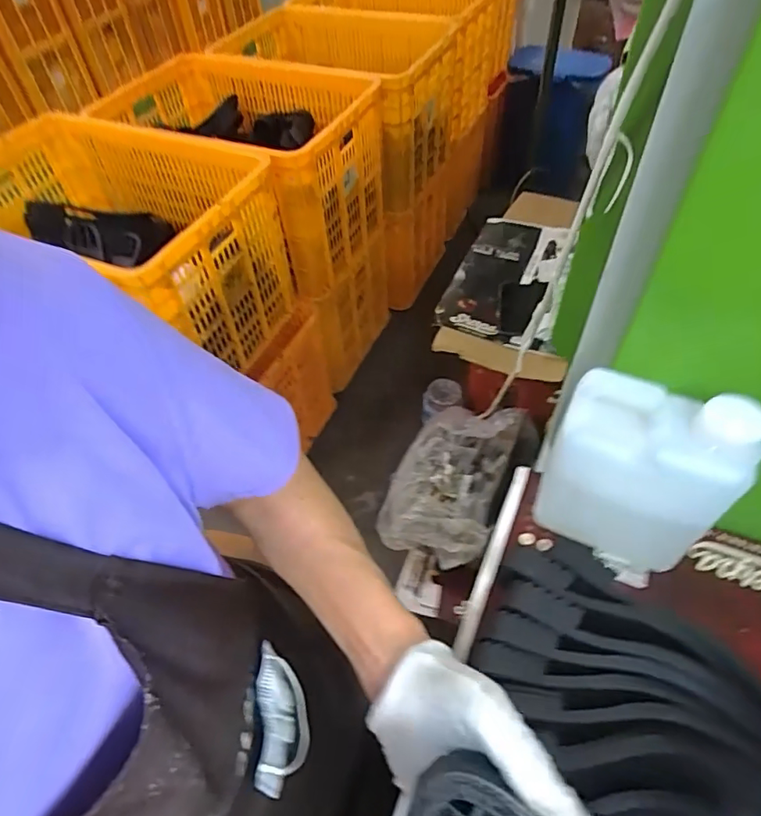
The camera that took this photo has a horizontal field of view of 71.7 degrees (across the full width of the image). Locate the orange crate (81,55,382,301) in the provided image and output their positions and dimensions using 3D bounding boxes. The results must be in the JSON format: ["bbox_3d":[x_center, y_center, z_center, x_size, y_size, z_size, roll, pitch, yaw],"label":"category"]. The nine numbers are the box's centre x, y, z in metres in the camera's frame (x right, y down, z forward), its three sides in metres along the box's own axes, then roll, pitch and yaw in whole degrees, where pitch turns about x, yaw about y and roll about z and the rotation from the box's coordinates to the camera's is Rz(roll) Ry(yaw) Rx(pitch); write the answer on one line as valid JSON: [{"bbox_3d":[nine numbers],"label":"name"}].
[{"bbox_3d":[-0.372,-0.664,1.440,0.717,0.374,0.483,20,55,19],"label":"orange crate"}]

